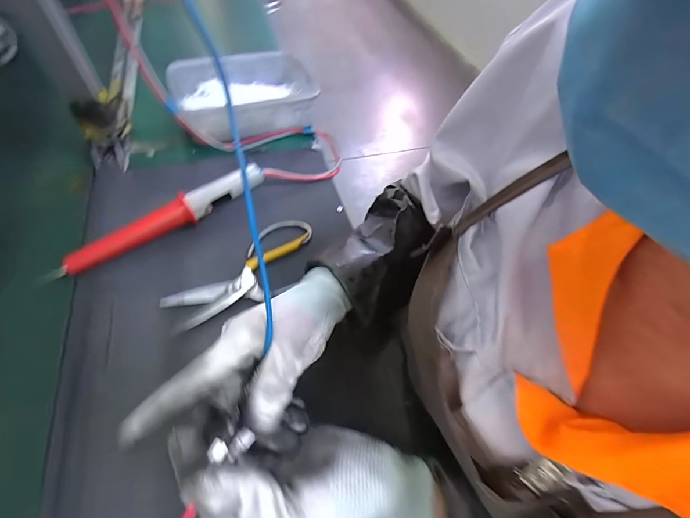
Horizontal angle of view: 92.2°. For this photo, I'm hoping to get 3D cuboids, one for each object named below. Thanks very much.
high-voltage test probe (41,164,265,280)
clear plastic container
[{"bbox_3d":[-0.220,-0.052,0.417,0.267,0.038,0.027,-32,63,-25],"label":"high-voltage test probe"},{"bbox_3d":[-0.167,-0.276,0.567,0.223,0.066,0.156,-19,59,-18],"label":"clear plastic container"}]

